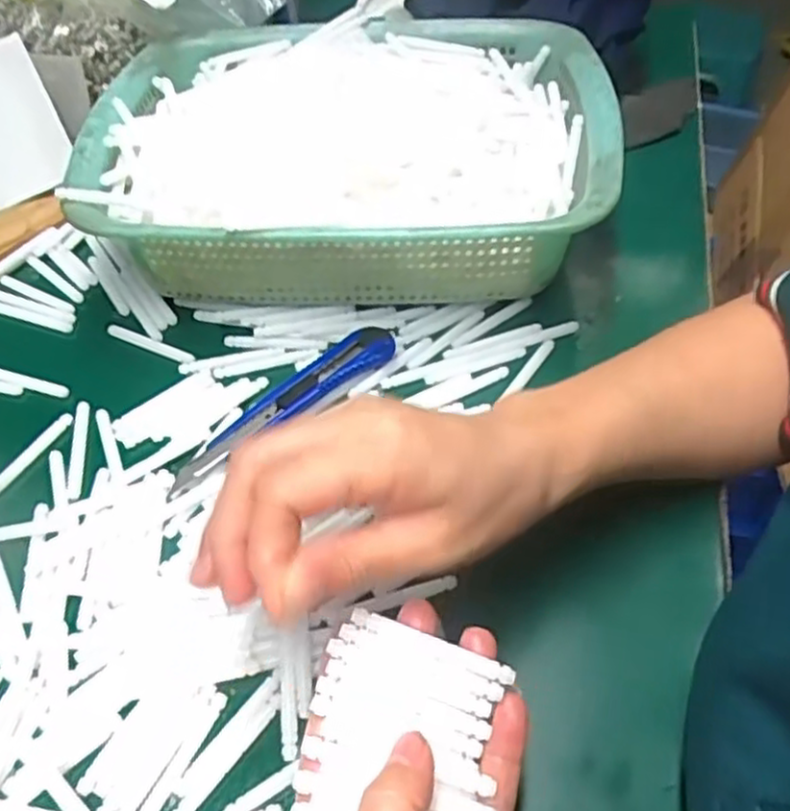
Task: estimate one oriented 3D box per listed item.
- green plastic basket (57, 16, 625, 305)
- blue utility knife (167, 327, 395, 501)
[{"bbox_3d":[-0.026,-0.146,0.456,0.294,0.086,0.215,1,52,1],"label":"green plastic basket"},{"bbox_3d":[-0.056,0.001,0.384,0.137,0.014,0.026,-37,60,-25],"label":"blue utility knife"}]

